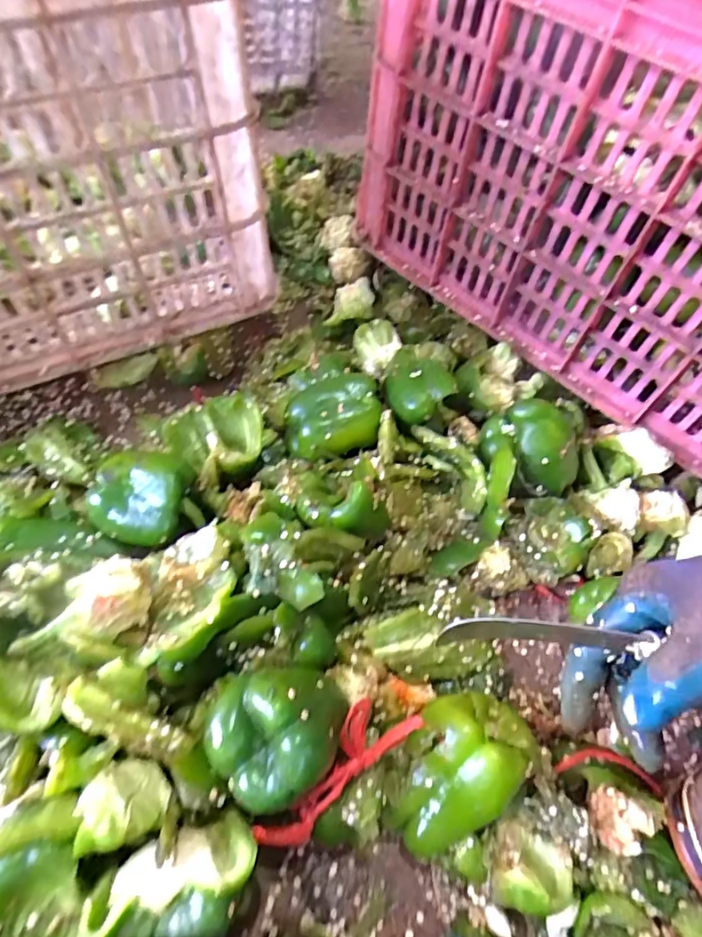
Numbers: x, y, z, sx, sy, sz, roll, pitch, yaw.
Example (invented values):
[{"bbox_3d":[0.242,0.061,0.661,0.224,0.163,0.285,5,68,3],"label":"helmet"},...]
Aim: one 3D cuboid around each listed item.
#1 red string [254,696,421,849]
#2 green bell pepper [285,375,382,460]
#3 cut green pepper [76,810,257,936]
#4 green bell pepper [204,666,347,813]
[{"bbox_3d":[-0.007,0.166,0.291,0.100,0.025,0.031,-43,67,-13],"label":"red string"},{"bbox_3d":[-0.013,-0.043,0.475,0.087,0.051,0.069,-26,60,-19],"label":"green bell pepper"},{"bbox_3d":[-0.084,0.201,0.252,0.078,0.033,0.045,-18,58,-15],"label":"cut green pepper"},{"bbox_3d":[-0.039,0.139,0.288,0.072,0.048,0.068,2,55,-2],"label":"green bell pepper"}]

